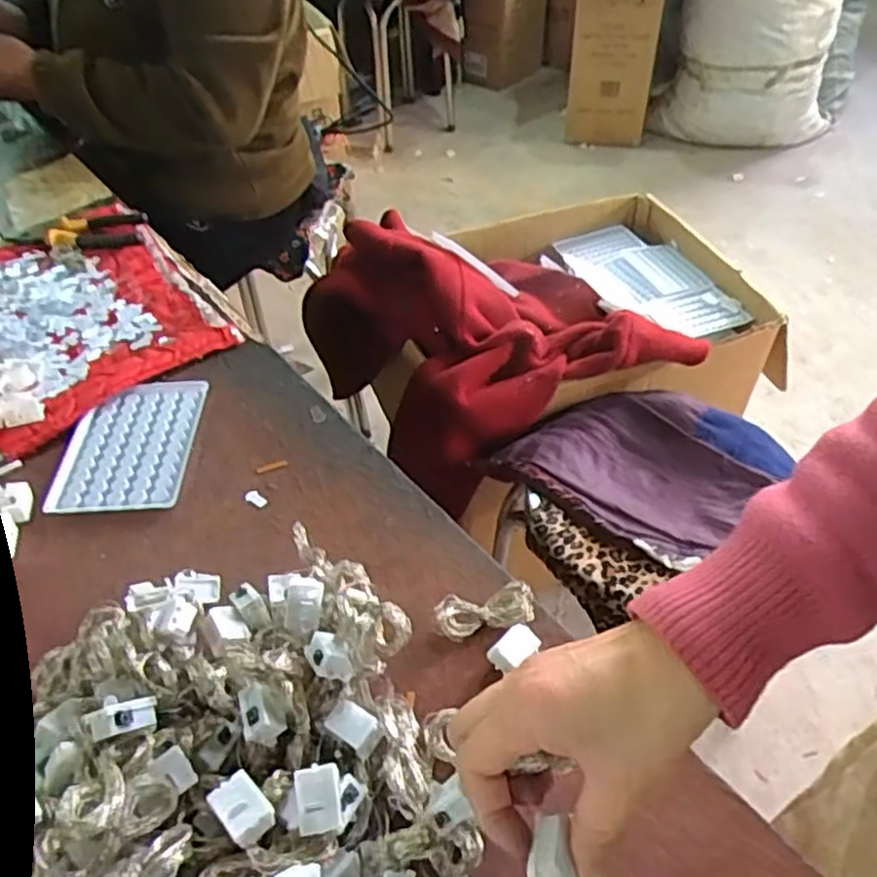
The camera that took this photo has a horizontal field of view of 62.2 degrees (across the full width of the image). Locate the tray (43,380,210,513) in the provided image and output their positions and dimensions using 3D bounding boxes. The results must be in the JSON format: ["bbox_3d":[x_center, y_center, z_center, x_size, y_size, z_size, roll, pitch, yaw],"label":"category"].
[{"bbox_3d":[-0.238,0.003,0.559,0.098,0.005,0.125,-2,47,1],"label":"tray"}]

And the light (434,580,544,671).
[{"bbox_3d":[0.032,0.111,0.428,0.057,0.013,0.051,-13,47,-9],"label":"light"}]

